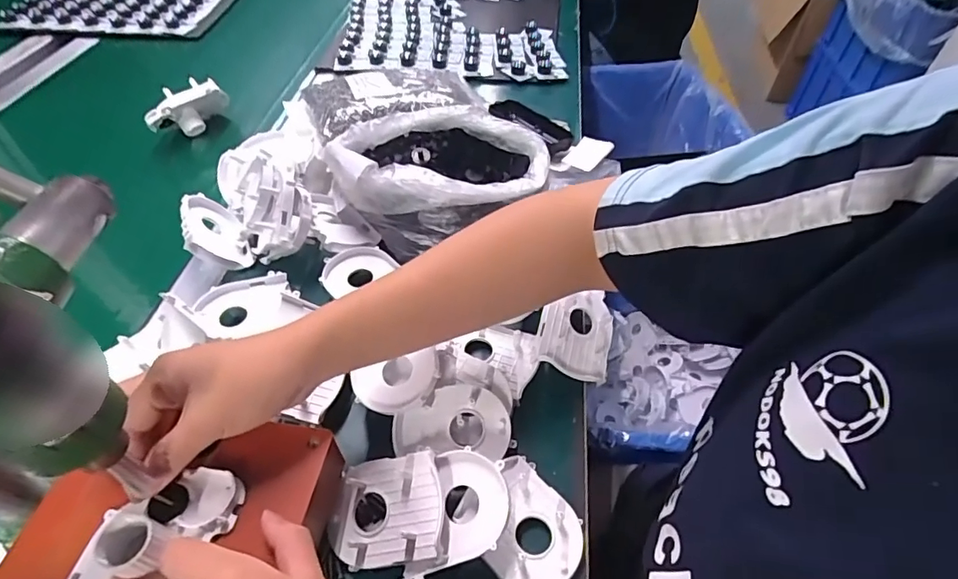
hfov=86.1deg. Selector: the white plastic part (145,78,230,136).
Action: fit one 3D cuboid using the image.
[{"bbox_3d":[-0.366,-0.226,0.644,0.097,0.054,0.039,-31,56,-24],"label":"white plastic part"}]

